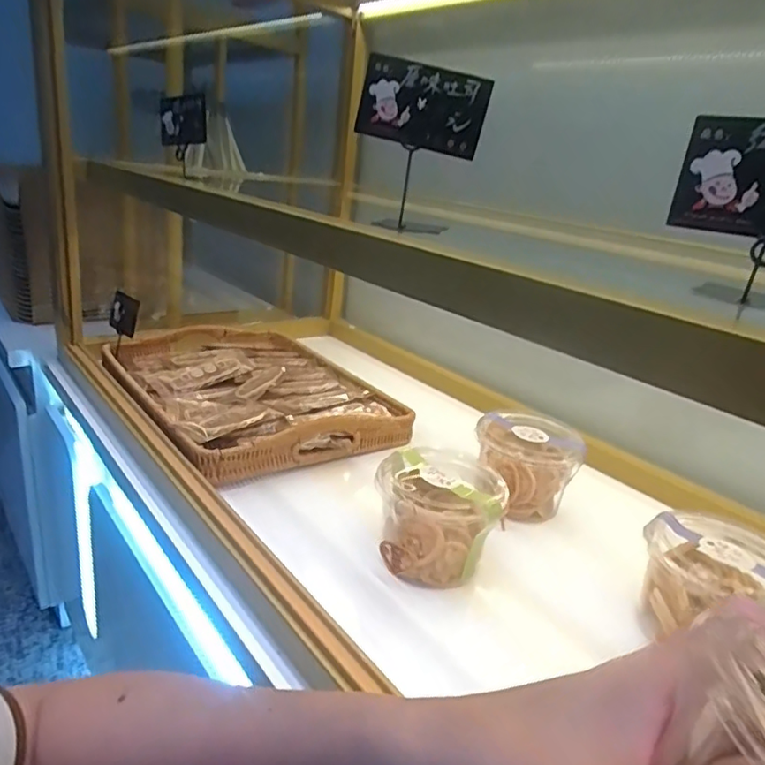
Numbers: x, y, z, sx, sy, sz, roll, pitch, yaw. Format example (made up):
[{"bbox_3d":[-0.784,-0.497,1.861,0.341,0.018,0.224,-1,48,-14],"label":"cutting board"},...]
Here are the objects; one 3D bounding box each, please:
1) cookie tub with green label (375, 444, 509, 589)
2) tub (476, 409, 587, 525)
[{"bbox_3d":[0.049,0.117,0.520,0.106,0.092,0.102,6,21,-2],"label":"cookie tub with green label"},{"bbox_3d":[0.162,0.092,0.639,0.103,0.089,0.099,6,21,-2],"label":"tub"}]

